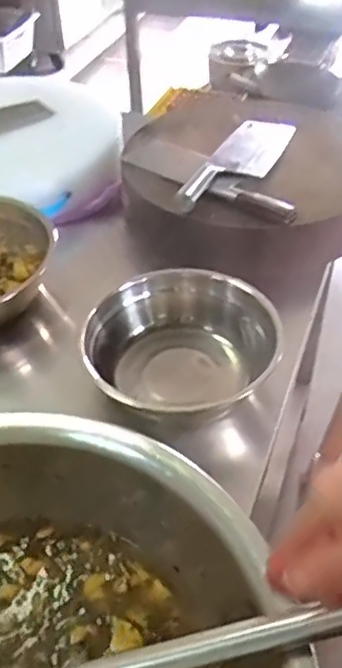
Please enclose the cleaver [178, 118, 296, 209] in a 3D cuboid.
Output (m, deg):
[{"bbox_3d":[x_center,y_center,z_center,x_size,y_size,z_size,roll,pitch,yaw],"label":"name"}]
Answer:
[{"bbox_3d":[0.103,-0.268,0.978,0.093,0.022,0.301,18,46,18],"label":"cleaver"}]

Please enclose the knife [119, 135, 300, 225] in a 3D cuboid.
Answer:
[{"bbox_3d":[0.045,-0.242,0.964,0.351,0.032,0.081,34,53,31],"label":"knife"}]

